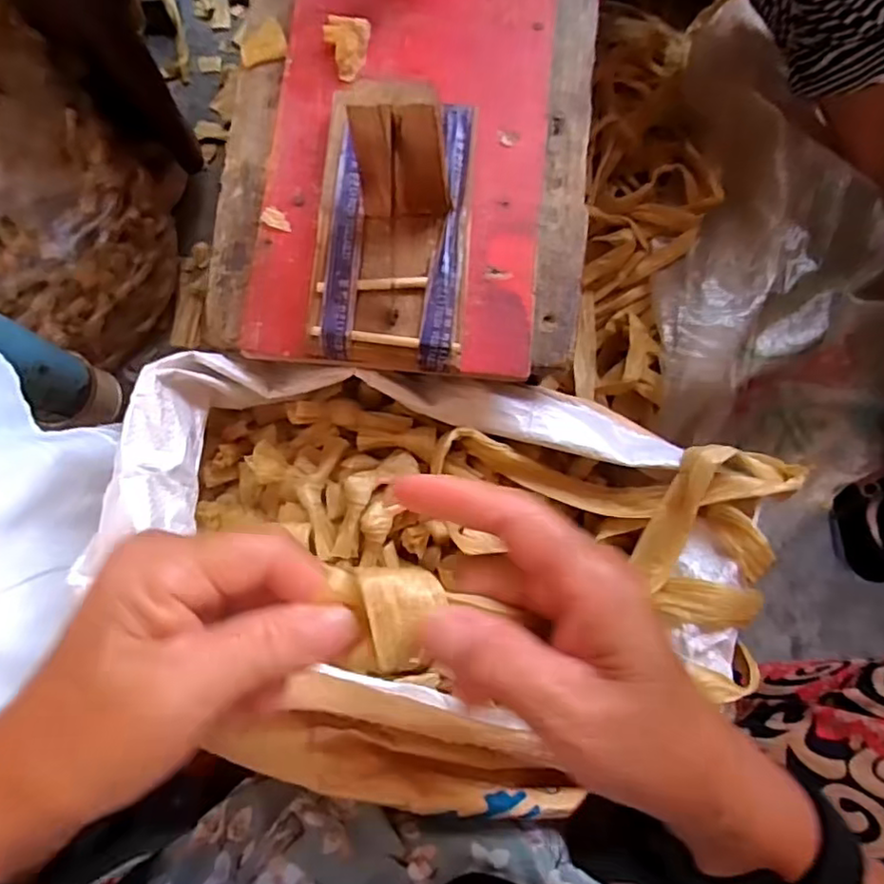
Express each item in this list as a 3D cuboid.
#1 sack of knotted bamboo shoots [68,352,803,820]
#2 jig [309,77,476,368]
[{"bbox_3d":[0.013,0.073,0.355,0.364,0.130,0.223,6,80,0],"label":"sack of knotted bamboo shoots"},{"bbox_3d":[-0.026,-0.128,0.334,0.086,0.087,0.160,6,80,0],"label":"jig"}]

